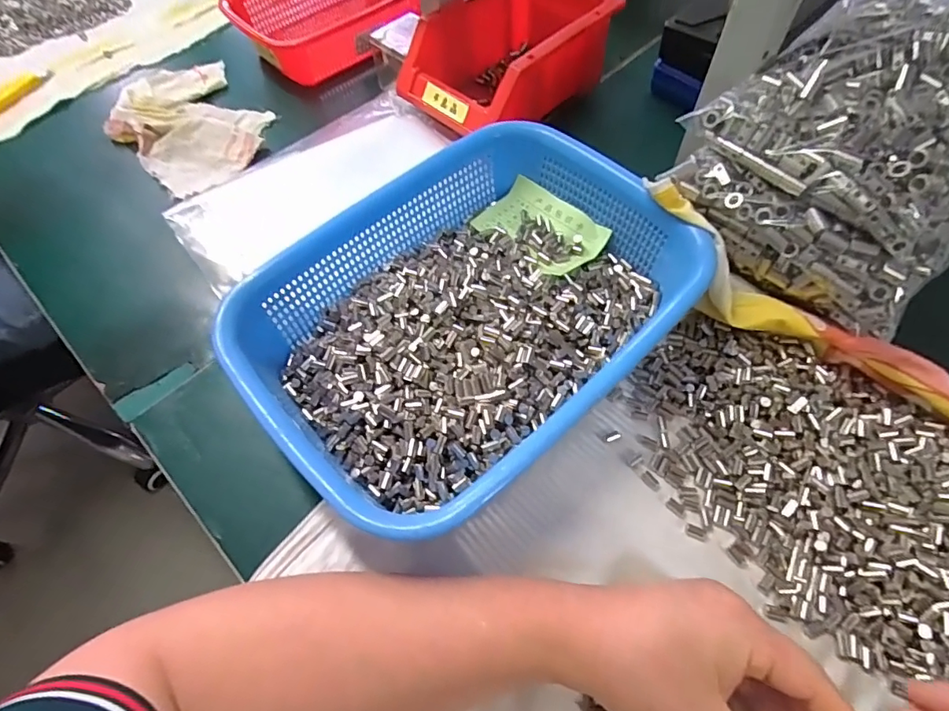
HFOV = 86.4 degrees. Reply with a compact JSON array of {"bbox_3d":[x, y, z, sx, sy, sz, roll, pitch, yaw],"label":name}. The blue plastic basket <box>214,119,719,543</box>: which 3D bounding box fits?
[{"bbox_3d":[-0.004,-0.031,0.343,0.275,0.075,0.211,-39,66,-17],"label":"blue plastic basket"}]

